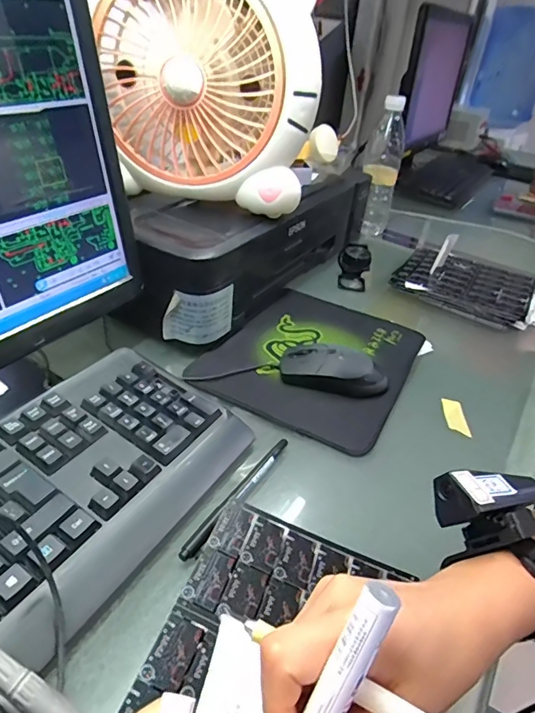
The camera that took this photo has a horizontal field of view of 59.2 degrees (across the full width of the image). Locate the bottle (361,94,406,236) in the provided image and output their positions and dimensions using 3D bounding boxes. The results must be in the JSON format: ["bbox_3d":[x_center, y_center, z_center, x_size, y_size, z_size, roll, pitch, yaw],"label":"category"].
[{"bbox_3d":[0.207,-0.330,0.857,0.061,0.248,0.069,11,36,7],"label":"bottle"}]

